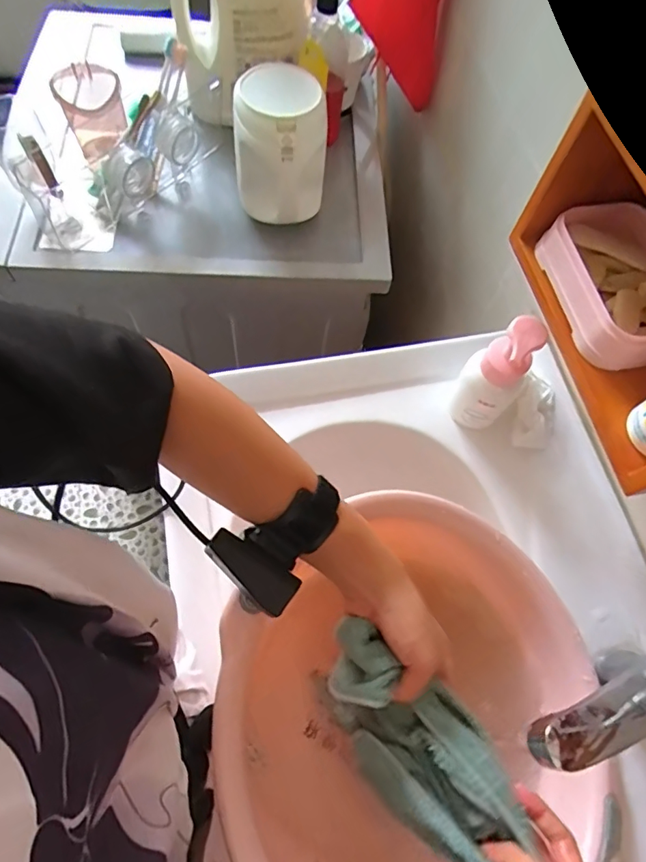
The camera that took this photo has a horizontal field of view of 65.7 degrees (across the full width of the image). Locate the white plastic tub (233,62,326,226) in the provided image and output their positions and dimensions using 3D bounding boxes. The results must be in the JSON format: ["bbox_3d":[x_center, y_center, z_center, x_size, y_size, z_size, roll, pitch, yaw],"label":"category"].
[{"bbox_3d":[-0.060,-0.369,0.699,0.120,0.185,0.101,-5,67,-5],"label":"white plastic tub"}]

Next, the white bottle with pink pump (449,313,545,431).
[{"bbox_3d":[0.177,-0.056,0.523,0.061,0.151,0.049,26,68,12],"label":"white bottle with pink pump"}]

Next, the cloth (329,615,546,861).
[{"bbox_3d":[0.065,0.223,0.366,0.082,0.052,0.171,-42,72,-17],"label":"cloth"}]

